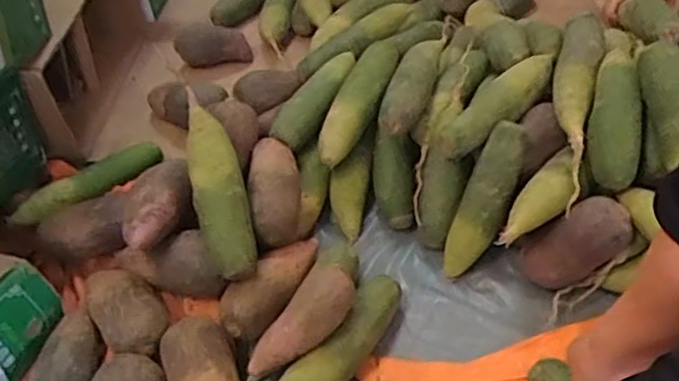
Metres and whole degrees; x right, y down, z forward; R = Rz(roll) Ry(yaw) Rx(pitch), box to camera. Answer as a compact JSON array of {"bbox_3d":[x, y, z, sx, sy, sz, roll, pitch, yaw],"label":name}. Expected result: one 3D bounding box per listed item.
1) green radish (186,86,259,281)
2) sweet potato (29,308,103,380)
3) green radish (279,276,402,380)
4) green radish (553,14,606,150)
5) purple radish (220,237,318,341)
[{"bbox_3d":[-0.144,-0.010,0.755,0.060,0.054,0.236,-14,72,-8],"label":"green radish"},{"bbox_3d":[-0.301,0.195,0.708,0.062,0.059,0.148,-4,46,2],"label":"sweet potato"},{"bbox_3d":[0.007,0.174,0.706,0.053,0.056,0.197,25,53,26],"label":"green radish"},{"bbox_3d":[0.296,-0.140,0.795,0.051,0.048,0.231,11,49,15],"label":"green radish"},{"bbox_3d":[-0.075,0.103,0.752,0.061,0.049,0.156,28,55,28],"label":"purple radish"}]

